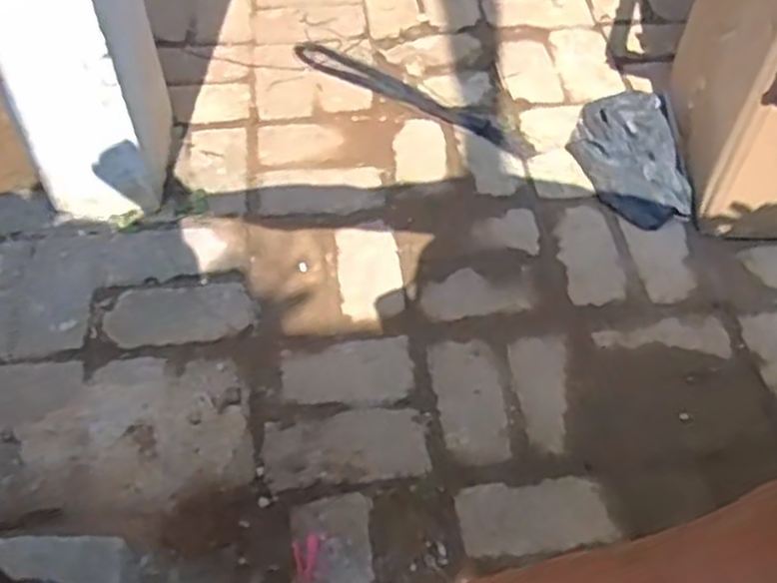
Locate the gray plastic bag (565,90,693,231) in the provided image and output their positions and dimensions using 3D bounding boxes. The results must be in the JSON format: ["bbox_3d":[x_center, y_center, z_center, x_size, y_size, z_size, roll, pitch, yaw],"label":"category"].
[{"bbox_3d":[0.376,-0.225,1.250,0.163,0.049,0.295,3,54,2],"label":"gray plastic bag"}]

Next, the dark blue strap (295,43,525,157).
[{"bbox_3d":[0.024,-0.337,1.356,0.456,0.008,0.056,29,59,20],"label":"dark blue strap"}]

